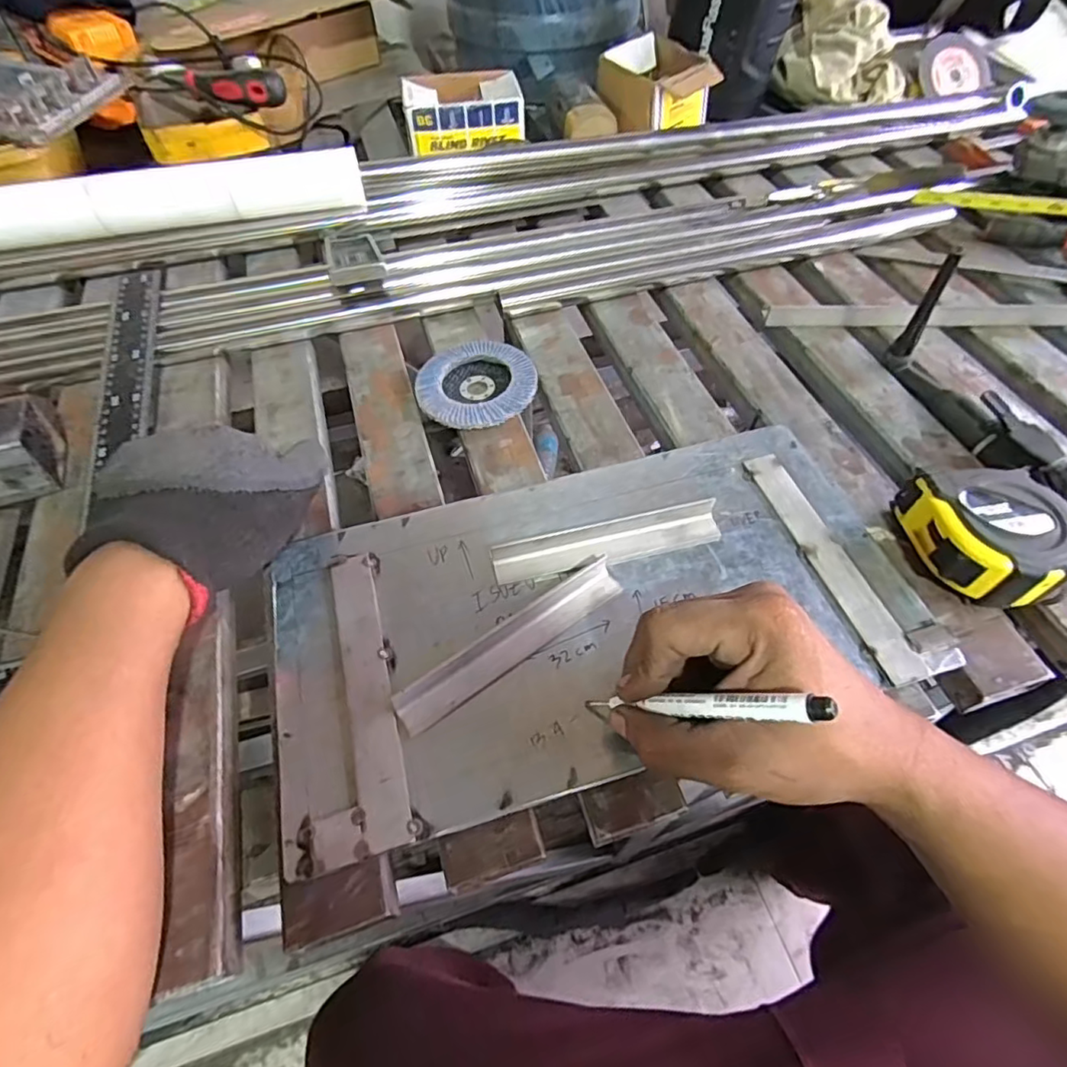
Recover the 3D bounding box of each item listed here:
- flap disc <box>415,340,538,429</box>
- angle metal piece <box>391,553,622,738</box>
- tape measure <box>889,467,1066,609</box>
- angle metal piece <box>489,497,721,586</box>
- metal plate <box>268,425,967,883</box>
[{"bbox_3d":[-0.045,-0.120,0.480,0.097,0.013,0.092,0,55,0],"label":"flap disc"},{"bbox_3d":[-0.013,0.061,0.341,0.148,0.016,0.027,-32,61,-20],"label":"angle metal piece"},{"bbox_3d":[0.283,0.001,0.365,0.086,0.047,0.083,3,55,3],"label":"tape measure"},{"bbox_3d":[0.048,0.006,0.381,0.148,0.014,0.024,-12,56,-8],"label":"angle metal piece"},{"bbox_3d":[0.037,0.039,0.360,0.376,0.012,0.199,-14,56,-9],"label":"metal plate"}]

